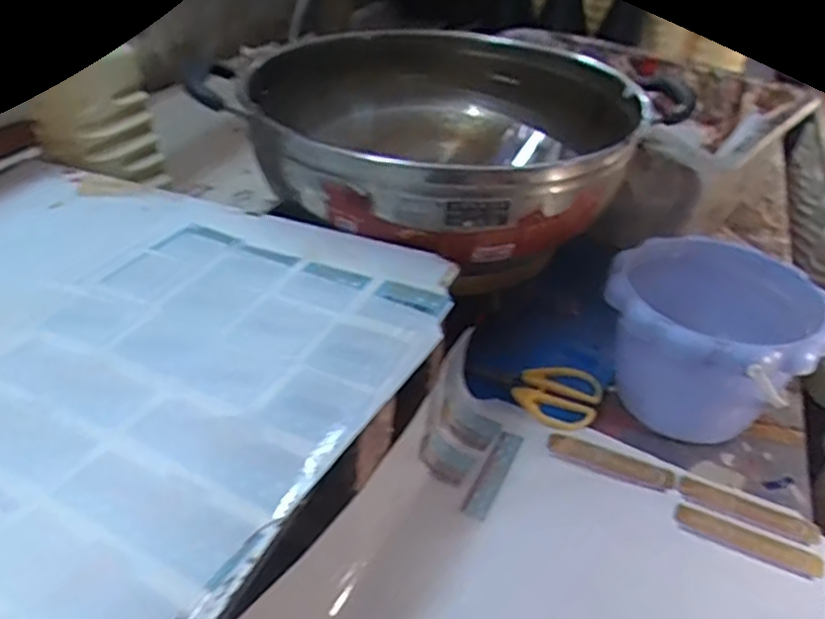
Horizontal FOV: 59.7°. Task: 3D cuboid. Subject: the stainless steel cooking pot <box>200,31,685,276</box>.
[{"bbox_3d":[0.038,-0.156,0.626,0.353,0.108,0.309,-30,47,-36],"label":"stainless steel cooking pot"}]

